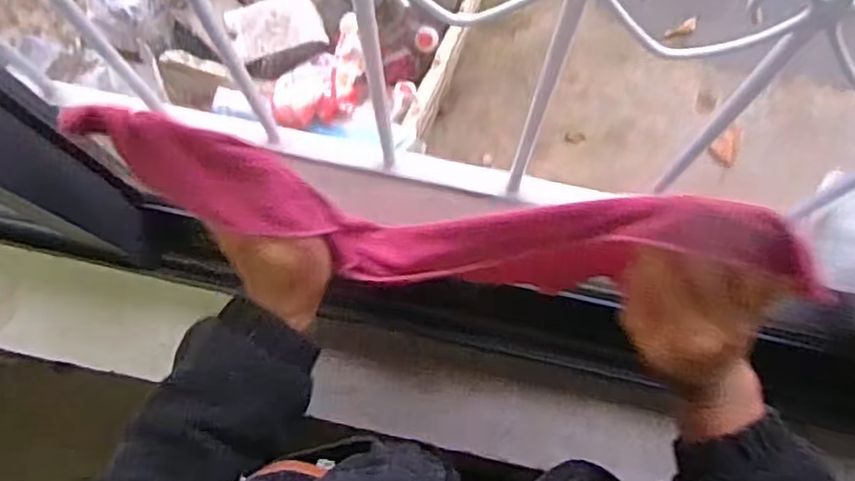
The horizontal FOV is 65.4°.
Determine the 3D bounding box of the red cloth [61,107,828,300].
[{"bbox_3d":[0.001,-0.007,0.423,0.411,0.149,0.047,8,76,10],"label":"red cloth"}]

